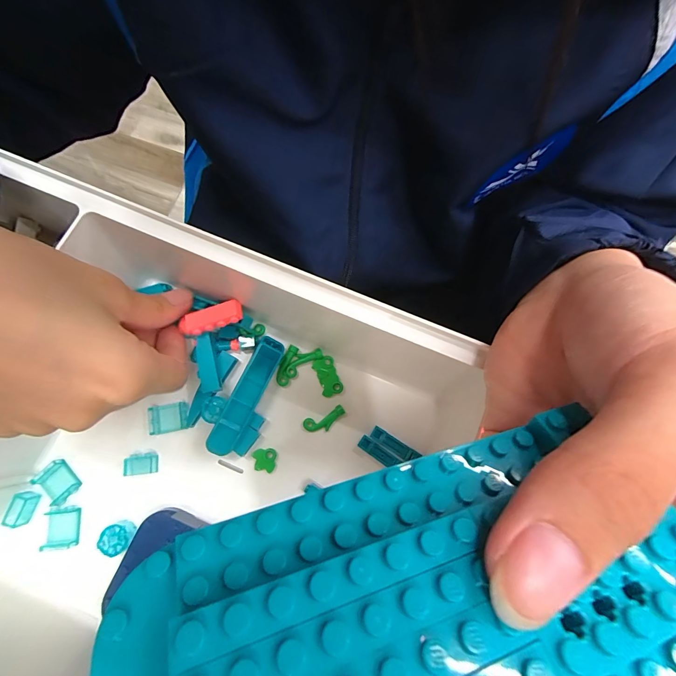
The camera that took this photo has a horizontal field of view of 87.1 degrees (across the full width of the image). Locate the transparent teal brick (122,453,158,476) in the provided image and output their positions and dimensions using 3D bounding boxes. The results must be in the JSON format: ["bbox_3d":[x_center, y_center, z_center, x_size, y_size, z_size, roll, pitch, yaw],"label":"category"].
[{"bbox_3d":[-0.112,0.072,0.204,0.017,0.009,0.011,-4,76,-2],"label":"transparent teal brick"}]

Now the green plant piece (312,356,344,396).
[{"bbox_3d":[-0.006,0.023,0.219,0.013,0.004,0.024,-19,77,-5],"label":"green plant piece"}]

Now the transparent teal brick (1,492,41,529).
[{"bbox_3d":[-0.172,0.093,0.194,0.009,0.010,0.016,11,76,2],"label":"transparent teal brick"}]

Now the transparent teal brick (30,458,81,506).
[{"bbox_3d":[-0.158,0.082,0.201,0.015,0.010,0.021,-38,80,-9],"label":"transparent teal brick"}]

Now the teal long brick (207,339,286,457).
[{"bbox_3d":[-0.052,0.033,0.209,0.015,0.016,0.071,23,77,5],"label":"teal long brick"}]

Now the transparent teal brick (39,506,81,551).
[{"bbox_3d":[-0.151,0.103,0.194,0.016,0.005,0.021,-3,76,-2],"label":"transparent teal brick"}]

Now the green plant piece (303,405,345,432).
[{"bbox_3d":[-0.008,0.050,0.213,0.025,0.005,0.011,-21,78,-6],"label":"green plant piece"}]

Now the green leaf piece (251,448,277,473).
[{"bbox_3d":[-0.043,0.071,0.207,0.013,0.004,0.013,5,76,0],"label":"green leaf piece"}]

